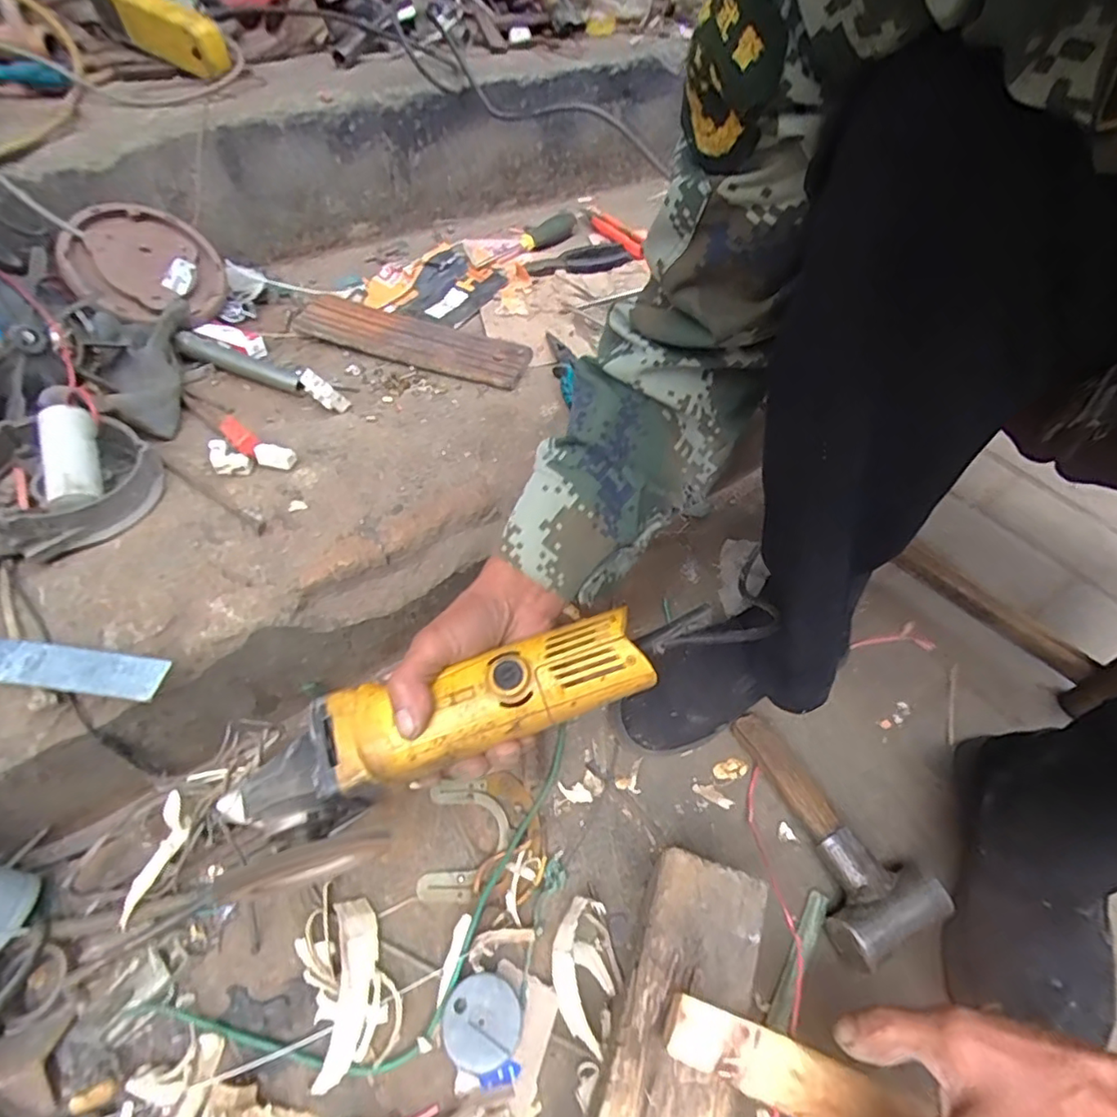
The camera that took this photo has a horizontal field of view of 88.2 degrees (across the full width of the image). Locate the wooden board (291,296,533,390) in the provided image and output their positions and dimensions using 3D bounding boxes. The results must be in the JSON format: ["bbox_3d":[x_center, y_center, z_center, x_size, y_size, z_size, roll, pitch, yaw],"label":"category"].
[{"bbox_3d":[-0.168,-0.248,0.656,0.275,0.021,0.080,19,48,9],"label":"wooden board"}]

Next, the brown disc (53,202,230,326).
[{"bbox_3d":[-0.442,-0.316,0.617,0.145,0.021,0.145,-17,79,-34],"label":"brown disc"}]

